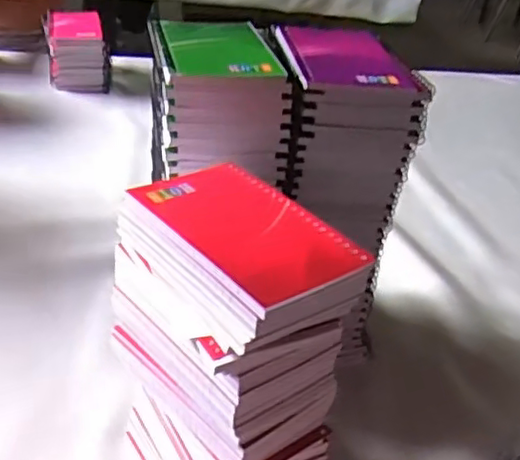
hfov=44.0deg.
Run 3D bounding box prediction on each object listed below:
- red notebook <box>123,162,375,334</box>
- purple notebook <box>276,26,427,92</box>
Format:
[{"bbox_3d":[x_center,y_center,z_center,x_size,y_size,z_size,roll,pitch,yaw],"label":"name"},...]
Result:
[{"bbox_3d":[-0.009,0.001,0.365,0.080,0.017,0.128,-21,42,-35],"label":"red notebook"},{"bbox_3d":[0.063,-0.137,0.508,0.090,0.013,0.125,0,34,-11],"label":"purple notebook"}]

